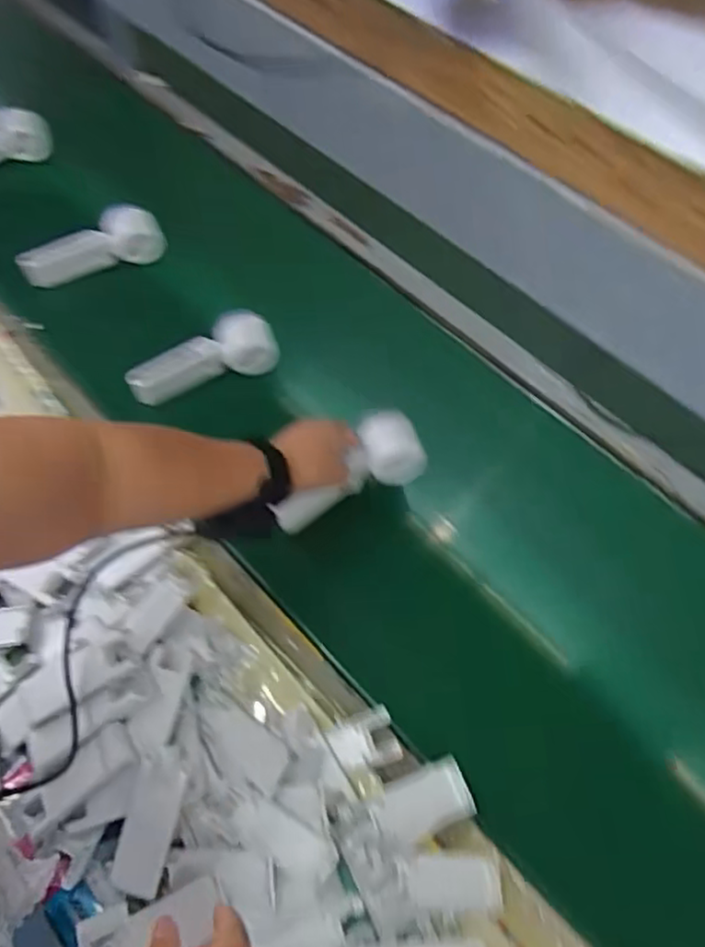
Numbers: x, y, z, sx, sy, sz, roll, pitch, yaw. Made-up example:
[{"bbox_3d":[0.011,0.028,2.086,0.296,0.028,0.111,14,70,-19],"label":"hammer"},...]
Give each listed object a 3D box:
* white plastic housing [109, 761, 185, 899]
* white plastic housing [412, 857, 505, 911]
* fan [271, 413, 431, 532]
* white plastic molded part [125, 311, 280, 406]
[{"bbox_3d":[-0.162,0.279,0.528,0.040,0.012,0.097,13,80,6],"label":"white plastic housing"},{"bbox_3d":[0.083,0.323,0.528,0.071,0.013,0.036,1,60,-1],"label":"white plastic housing"},{"bbox_3d":[-0.004,0.005,0.674,0.161,0.047,0.067,-36,66,-4],"label":"fan"},{"bbox_3d":[-0.177,-0.132,0.794,0.177,0.064,0.053,-22,63,-14],"label":"white plastic molded part"}]

